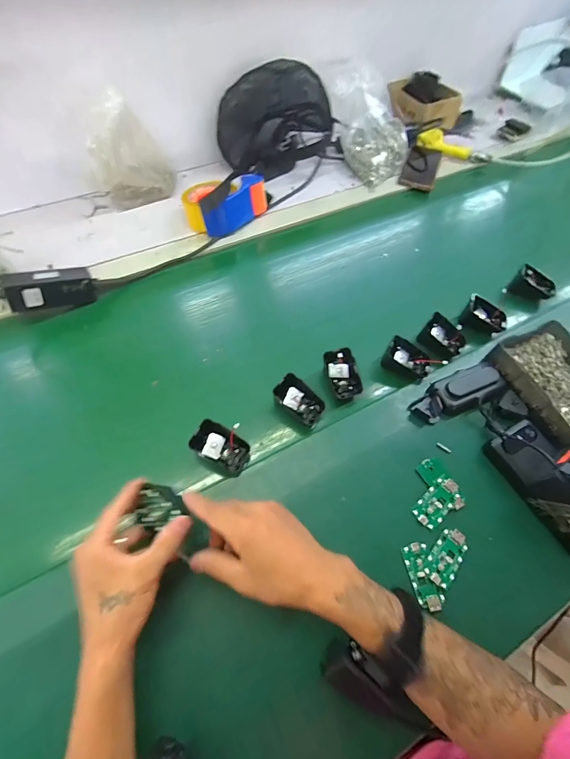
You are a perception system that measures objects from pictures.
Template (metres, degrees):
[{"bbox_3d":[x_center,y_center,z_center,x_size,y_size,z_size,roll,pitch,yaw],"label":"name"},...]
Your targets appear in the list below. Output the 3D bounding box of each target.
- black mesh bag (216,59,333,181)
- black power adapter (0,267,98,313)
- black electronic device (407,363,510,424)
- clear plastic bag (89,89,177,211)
[{"bbox_3d":[-0.025,-0.555,0.729,0.238,0.168,0.093,-8,59,-6],"label":"black mesh bag"},{"bbox_3d":[-0.354,-0.139,0.519,0.113,0.051,0.031,-18,59,-33],"label":"black power adapter"},{"bbox_3d":[0.240,0.019,0.474,0.135,0.029,0.050,-20,61,-13],"label":"black electronic device"},{"bbox_3d":[-0.291,-0.421,0.657,0.146,0.169,0.103,-18,60,-12],"label":"clear plastic bag"}]

